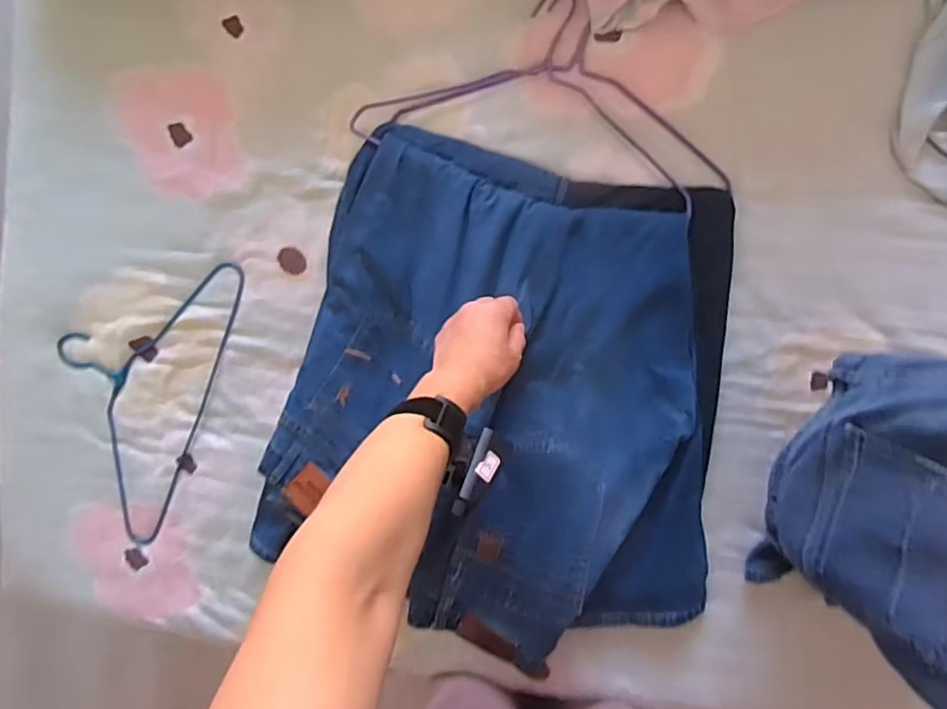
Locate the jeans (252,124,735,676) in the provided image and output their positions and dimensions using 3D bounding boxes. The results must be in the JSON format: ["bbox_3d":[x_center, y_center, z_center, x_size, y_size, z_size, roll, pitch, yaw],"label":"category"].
[{"bbox_3d":[0.036,0.066,0.705,0.503,0.051,0.561,13,97,6],"label":"jeans"}]

